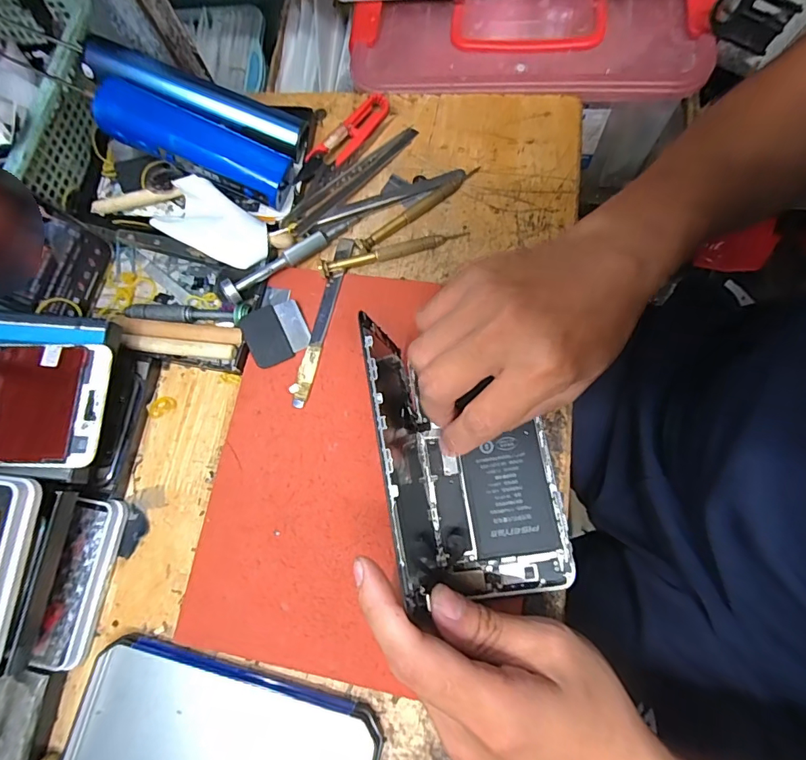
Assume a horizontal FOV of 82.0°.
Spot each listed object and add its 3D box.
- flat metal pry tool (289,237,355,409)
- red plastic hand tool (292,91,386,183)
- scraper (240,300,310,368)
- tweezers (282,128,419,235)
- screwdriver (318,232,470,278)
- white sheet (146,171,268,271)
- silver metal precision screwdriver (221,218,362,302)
[{"bbox_3d":[-0.056,-0.044,0.330,0.014,0.010,0.130,11,76,9],"label":"flat metal pry tool"},{"bbox_3d":[-0.044,-0.186,0.359,0.021,0.012,0.099,39,82,14],"label":"red plastic hand tool"},{"bbox_3d":[-0.087,-0.033,0.320,0.042,0.008,0.039,-25,74,-1],"label":"scraper"},{"bbox_3d":[-0.037,-0.153,0.348,0.126,0.009,0.015,-43,77,-9],"label":"tweezers"},{"bbox_3d":[-0.006,-0.093,0.332,0.106,0.010,0.010,-17,74,1],"label":"screwdriver"},{"bbox_3d":[-0.137,-0.115,0.339,0.085,0.018,0.044,24,78,12],"label":"white sheet"},{"bbox_3d":[-0.079,-0.089,0.327,0.108,0.015,0.014,-35,76,-8],"label":"silver metal precision screwdriver"}]

